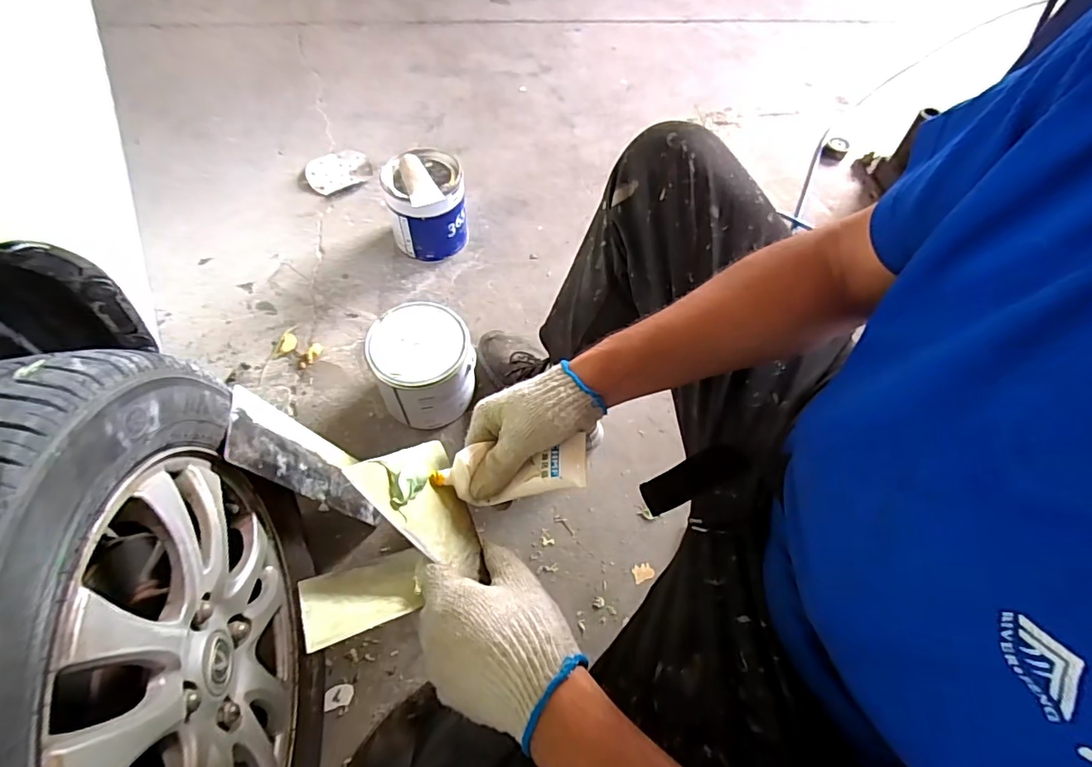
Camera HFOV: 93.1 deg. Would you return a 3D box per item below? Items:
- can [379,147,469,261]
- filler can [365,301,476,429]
[{"bbox_3d":[-0.232,-0.346,1.016,0.146,0.171,0.167,-17,61,-14],"label":"can"},{"bbox_3d":[-0.195,-0.024,0.838,0.146,0.146,0.146,2,58,-3],"label":"filler can"}]

